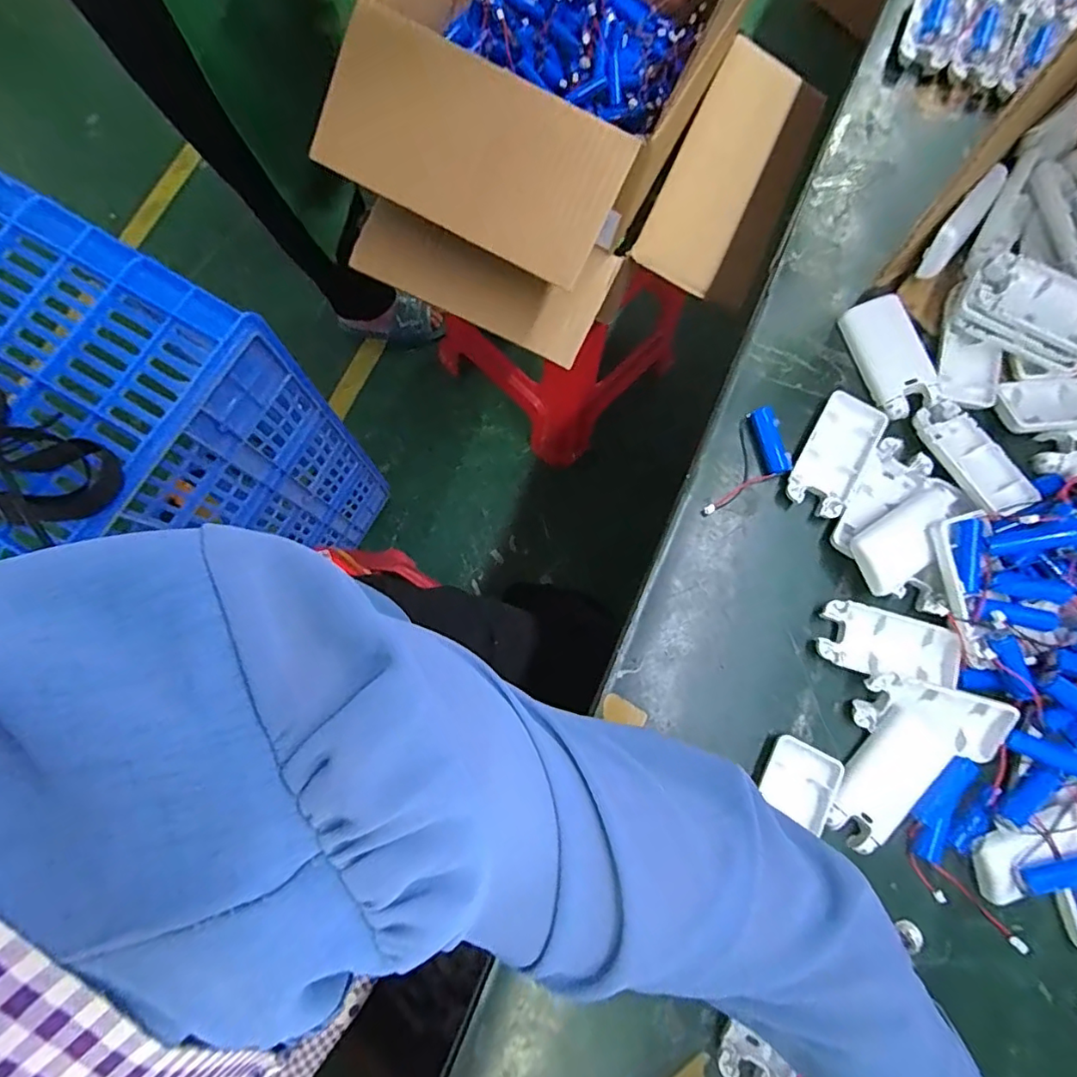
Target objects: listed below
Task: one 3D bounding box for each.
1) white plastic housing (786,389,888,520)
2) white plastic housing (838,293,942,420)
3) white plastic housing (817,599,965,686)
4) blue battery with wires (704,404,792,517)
[{"bbox_3d":[0.222,-0.063,0.417,0.046,0.011,0.096,31,79,3],"label":"white plastic housing"},{"bbox_3d":[0.269,-0.140,0.429,0.045,0.015,0.094,-21,72,18],"label":"white plastic housing"},{"bbox_3d":[0.244,0.075,0.392,0.094,0.017,0.047,17,79,1],"label":"white plastic housing"},{"bbox_3d":[0.161,-0.052,0.418,0.043,0.019,0.091,26,79,2],"label":"blue battery with wires"}]

